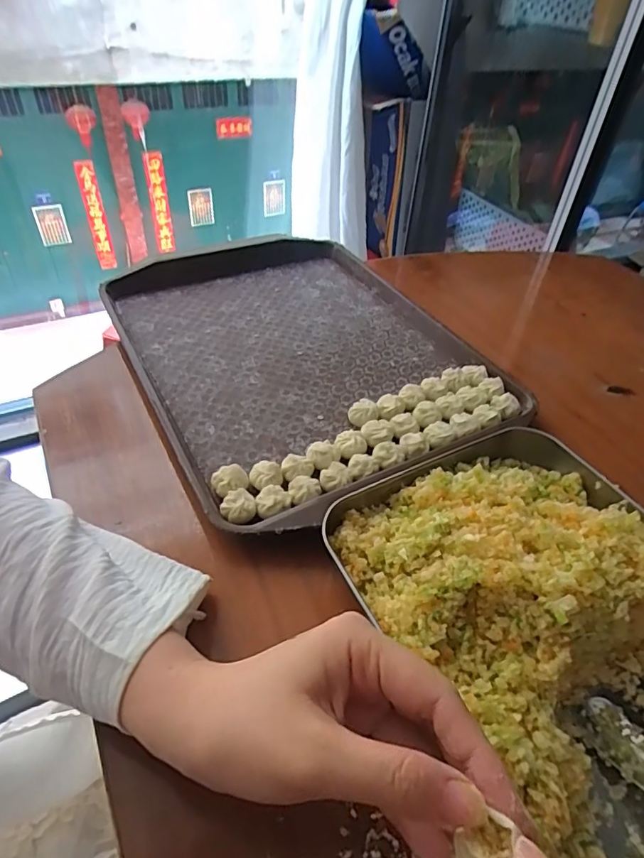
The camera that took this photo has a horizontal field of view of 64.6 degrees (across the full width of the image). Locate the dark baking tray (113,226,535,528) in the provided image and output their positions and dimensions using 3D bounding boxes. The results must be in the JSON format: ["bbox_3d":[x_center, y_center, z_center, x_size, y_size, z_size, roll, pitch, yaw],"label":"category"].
[{"bbox_3d":[-0.025,-0.085,0.499,0.297,0.027,0.400,-20,49,-23],"label":"dark baking tray"}]

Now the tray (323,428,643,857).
[{"bbox_3d":[0.147,0.107,0.282,0.211,0.073,0.261,-18,49,-22],"label":"tray"}]

